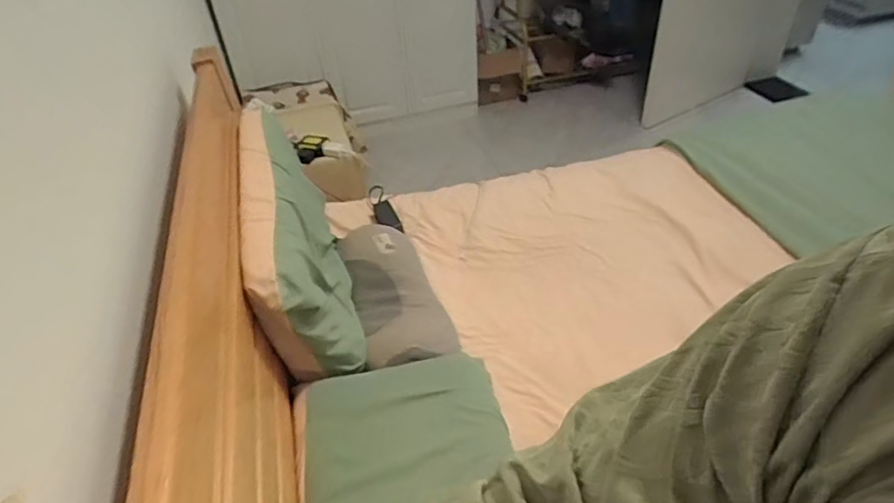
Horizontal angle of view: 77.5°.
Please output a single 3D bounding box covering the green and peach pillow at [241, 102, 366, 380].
[{"bbox_3d":[-0.314,-0.041,1.195,0.161,0.311,0.646,-12,41,-9],"label":"green and peach pillow"}]

